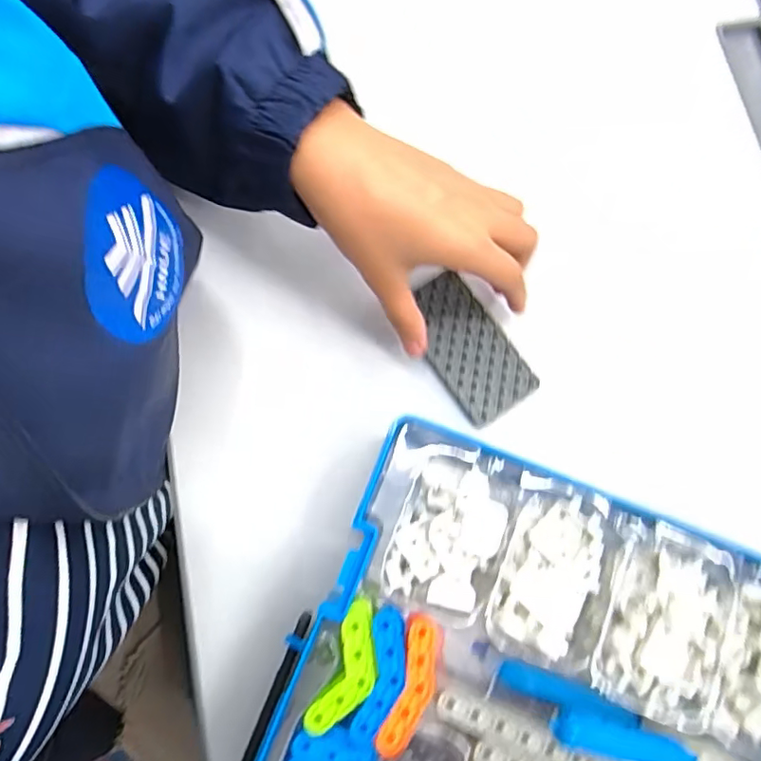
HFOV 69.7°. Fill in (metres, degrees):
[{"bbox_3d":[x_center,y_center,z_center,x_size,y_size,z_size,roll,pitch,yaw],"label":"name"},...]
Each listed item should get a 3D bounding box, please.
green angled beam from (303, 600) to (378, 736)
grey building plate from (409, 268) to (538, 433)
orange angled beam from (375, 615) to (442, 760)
[{"bbox_3d":[-0.014,0.140,0.262,0.024,0.008,0.061,23,78,3],"label":"green angled beam"},{"bbox_3d":[0.055,-0.022,0.355,0.051,0.005,0.096,-34,81,-5],"label":"grey building plate"},{"bbox_3d":[0.015,0.147,0.261,0.019,0.006,0.064,17,77,2],"label":"orange angled beam"}]

